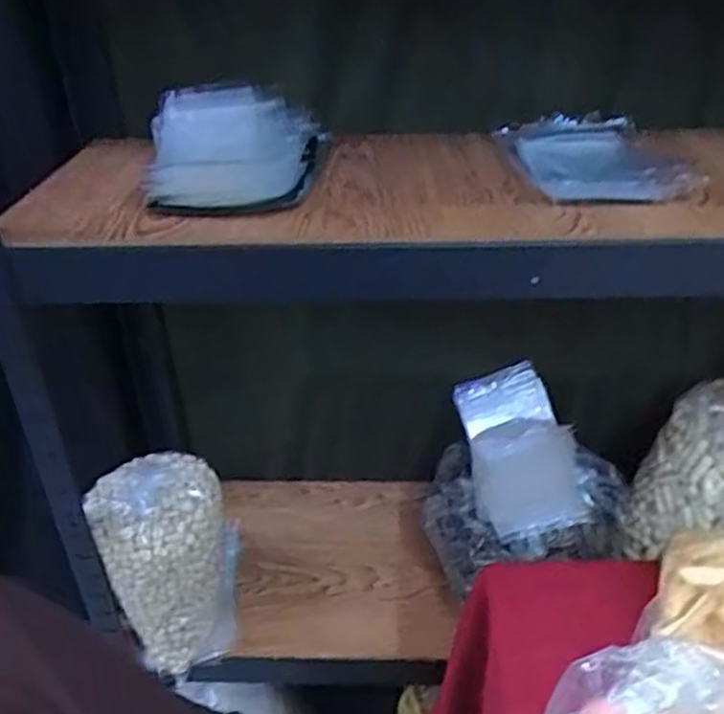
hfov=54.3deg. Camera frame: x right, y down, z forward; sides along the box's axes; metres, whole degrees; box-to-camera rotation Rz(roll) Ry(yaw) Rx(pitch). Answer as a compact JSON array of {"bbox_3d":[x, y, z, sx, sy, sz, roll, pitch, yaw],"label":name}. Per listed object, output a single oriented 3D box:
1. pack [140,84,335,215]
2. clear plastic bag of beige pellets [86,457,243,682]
[{"bbox_3d":[-0.119,-0.197,0.655,0.167,0.074,0.186,-4,32,-1],"label":"pack"},{"bbox_3d":[-0.217,0.229,0.816,0.152,0.203,0.151,-14,34,-17],"label":"clear plastic bag of beige pellets"}]

